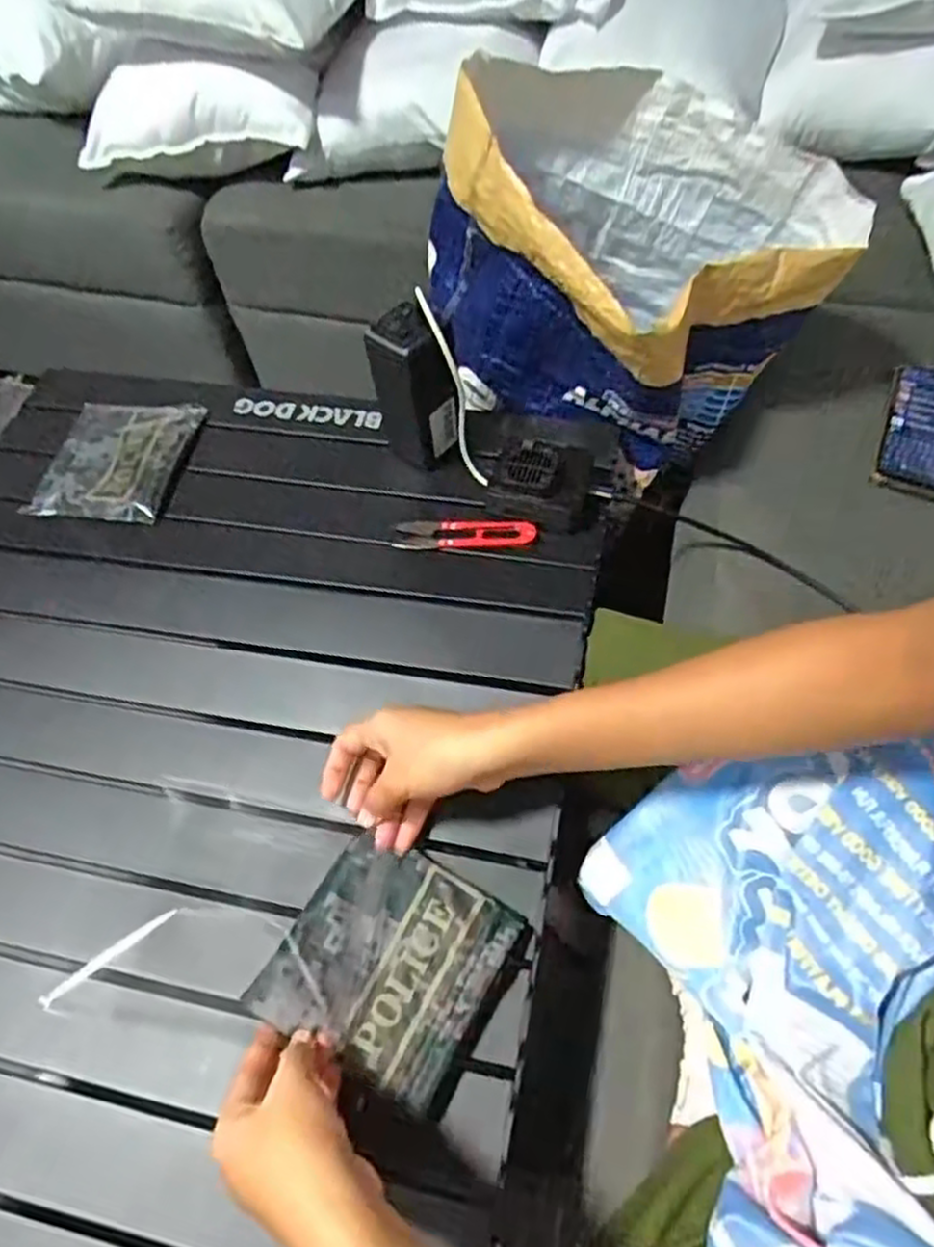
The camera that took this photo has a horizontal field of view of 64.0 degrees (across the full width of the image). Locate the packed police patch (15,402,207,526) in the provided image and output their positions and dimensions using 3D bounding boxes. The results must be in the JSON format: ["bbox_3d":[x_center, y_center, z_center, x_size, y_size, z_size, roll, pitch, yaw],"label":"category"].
[{"bbox_3d":[-0.319,-0.158,0.688,0.133,0.013,0.142,7,60,8],"label":"packed police patch"}]

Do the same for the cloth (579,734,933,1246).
[{"bbox_3d":[0.214,0.250,0.421,0.244,0.147,0.345,-5,59,0],"label":"cloth"}]

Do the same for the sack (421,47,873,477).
[{"bbox_3d":[0.143,-0.306,0.656,0.291,0.244,0.268,-28,61,-13],"label":"sack"}]

